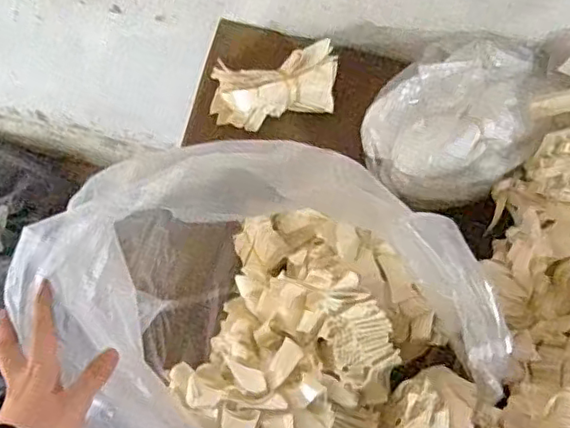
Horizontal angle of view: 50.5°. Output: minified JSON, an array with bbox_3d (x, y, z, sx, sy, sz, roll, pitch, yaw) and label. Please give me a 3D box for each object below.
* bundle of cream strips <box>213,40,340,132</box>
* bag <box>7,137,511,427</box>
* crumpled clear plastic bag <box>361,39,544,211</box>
[{"bbox_3d":[-0.016,-0.177,0.820,0.172,0.053,0.098,-8,71,-5],"label":"bundle of cream strips"},{"bbox_3d":[-0.003,0.114,0.598,0.415,0.294,0.312,12,70,2],"label":"bag"},{"bbox_3d":[0.229,-0.120,0.789,0.241,0.079,0.183,-34,75,-13],"label":"crumpled clear plastic bag"}]

